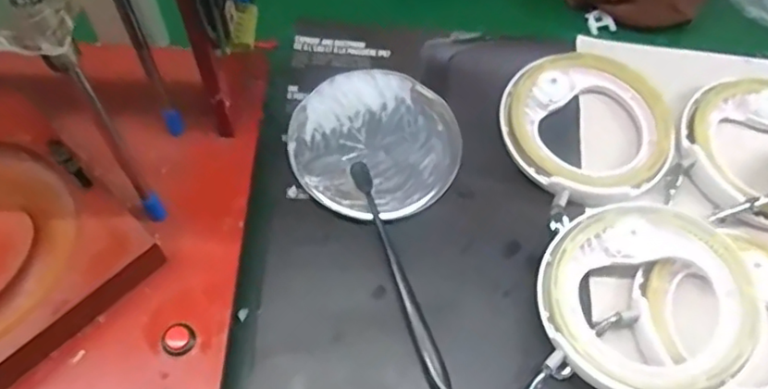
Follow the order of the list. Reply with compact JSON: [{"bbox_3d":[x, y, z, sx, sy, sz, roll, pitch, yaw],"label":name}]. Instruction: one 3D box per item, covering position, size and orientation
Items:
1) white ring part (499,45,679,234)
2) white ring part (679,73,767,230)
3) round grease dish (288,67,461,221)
[{"bbox_3d":[0.156,-0.055,0.479,0.125,0.023,0.131,2,61,-3],"label":"white ring part"},{"bbox_3d":[0.299,-0.034,0.475,0.127,0.021,0.130,2,61,-3],"label":"white ring part"},{"bbox_3d":[-0.007,-0.041,0.476,0.126,0.012,0.120,2,61,-3],"label":"round grease dish"}]

